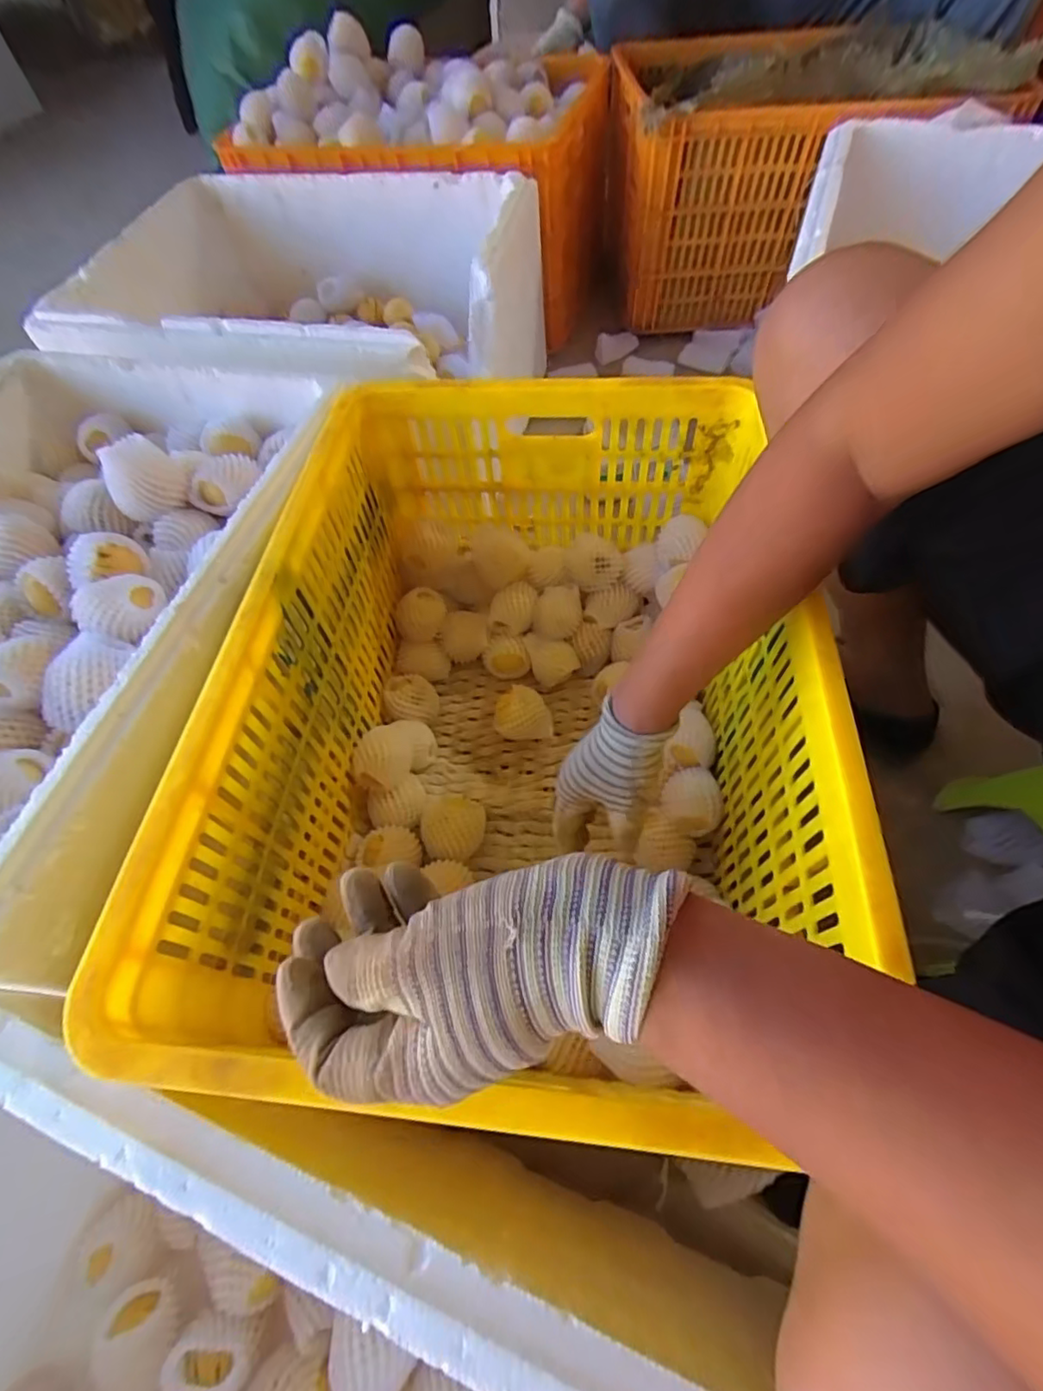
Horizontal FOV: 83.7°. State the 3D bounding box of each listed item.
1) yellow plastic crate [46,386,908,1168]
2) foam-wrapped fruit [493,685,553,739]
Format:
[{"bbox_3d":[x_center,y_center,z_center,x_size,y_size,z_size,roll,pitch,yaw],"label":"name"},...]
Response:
[{"bbox_3d":[-0.006,0.014,0.541,0.424,0.302,0.589,0,58,3],"label":"yellow plastic crate"},{"bbox_3d":[0.000,0.017,0.687,0.065,0.052,0.069,-10,59,-4],"label":"foam-wrapped fruit"}]

